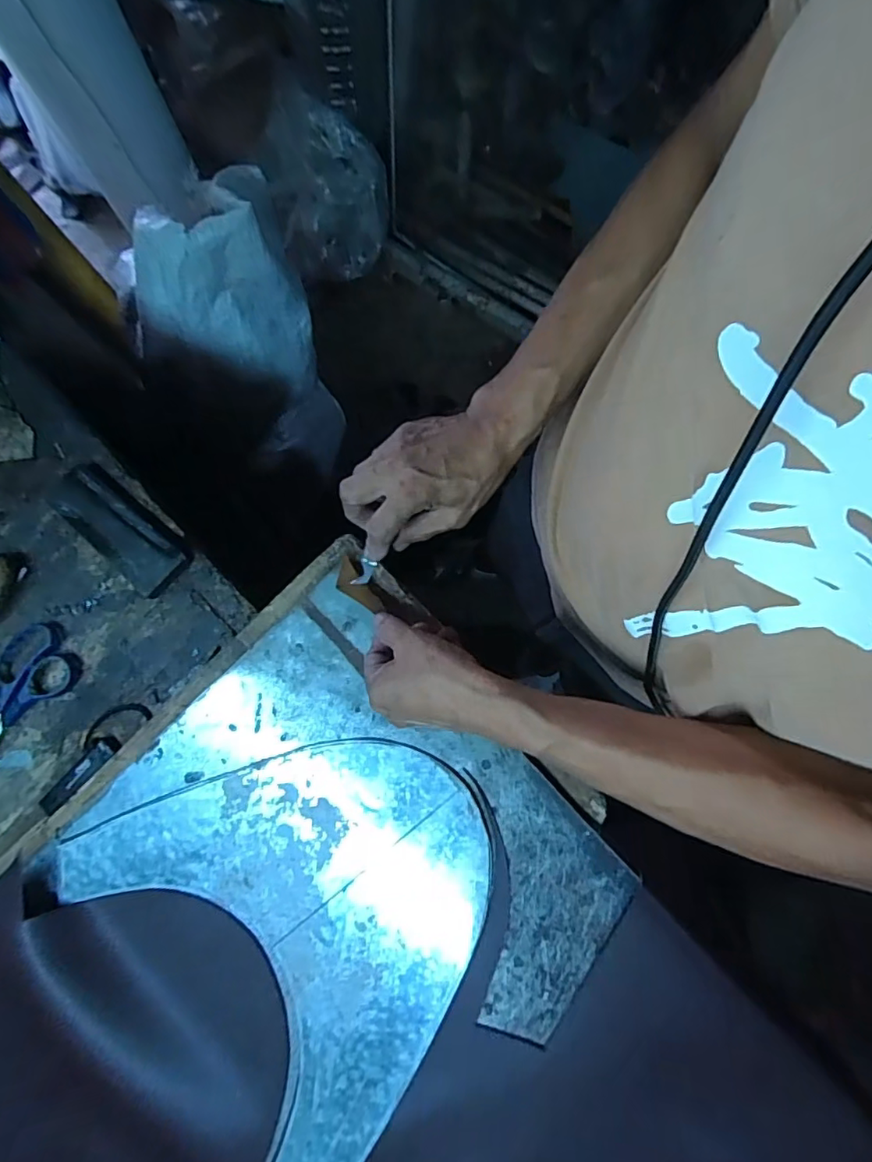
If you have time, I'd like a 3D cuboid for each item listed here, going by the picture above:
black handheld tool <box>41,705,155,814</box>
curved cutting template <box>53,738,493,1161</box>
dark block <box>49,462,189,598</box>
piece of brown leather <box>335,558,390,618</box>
[{"bbox_3d":[-0.308,0.155,0.498,0.039,0.020,0.117,38,82,8],"label":"black handheld tool"},{"bbox_3d":[-0.098,0.257,0.446,0.293,0.010,0.316,-41,81,-2],"label":"curved cutting template"},{"bbox_3d":[-0.302,-0.052,0.531,0.156,0.013,0.057,39,82,8],"label":"dark block"},{"bbox_3d":[-0.064,0.007,0.463,0.022,0.009,0.052,-43,93,-7],"label":"piece of brown leather"}]

